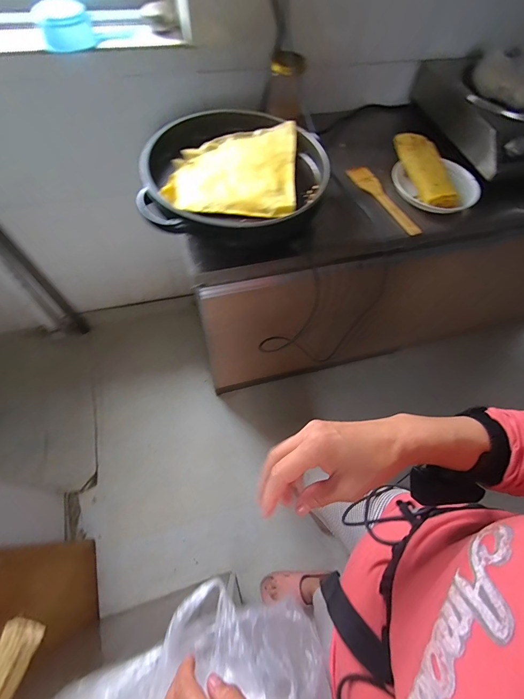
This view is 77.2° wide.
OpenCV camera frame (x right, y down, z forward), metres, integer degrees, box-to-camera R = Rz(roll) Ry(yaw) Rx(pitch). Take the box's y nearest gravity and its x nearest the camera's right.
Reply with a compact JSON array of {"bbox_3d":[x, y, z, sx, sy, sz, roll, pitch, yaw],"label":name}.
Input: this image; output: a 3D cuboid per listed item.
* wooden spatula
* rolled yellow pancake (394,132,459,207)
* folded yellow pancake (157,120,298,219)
[{"bbox_3d":[0.293,-0.359,0.780,0.053,0.010,0.249,-25,65,-17],"label":"wooden spatula"},{"bbox_3d":[0.395,-0.431,0.786,0.091,0.063,0.222,-8,62,-8],"label":"rolled yellow pancake"},{"bbox_3d":[-0.054,-0.376,0.677,0.244,0.031,0.255,4,61,-2],"label":"folded yellow pancake"}]

